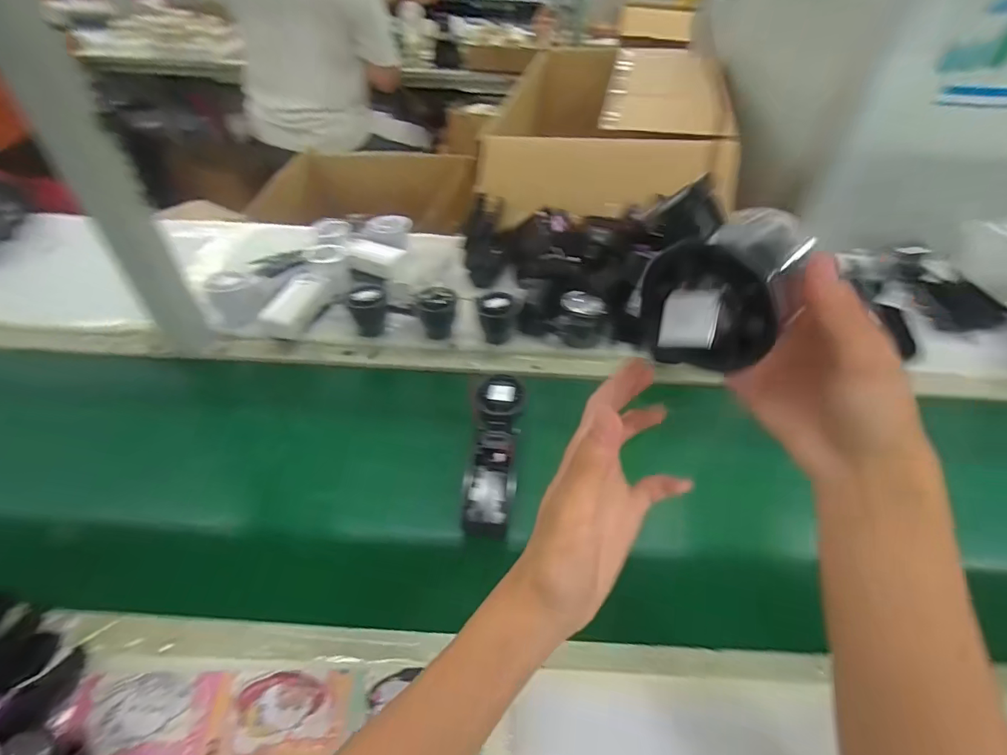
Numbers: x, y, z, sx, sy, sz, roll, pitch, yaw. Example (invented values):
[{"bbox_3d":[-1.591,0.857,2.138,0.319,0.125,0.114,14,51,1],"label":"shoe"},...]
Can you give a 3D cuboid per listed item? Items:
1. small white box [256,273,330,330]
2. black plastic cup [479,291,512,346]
[{"bbox_3d":[-0.267,-0.093,0.612,0.052,0.036,0.101,8,44,6],"label":"small white box"},{"bbox_3d":[-0.009,-0.076,0.601,0.049,0.049,0.038,2,46,-1],"label":"black plastic cup"}]

